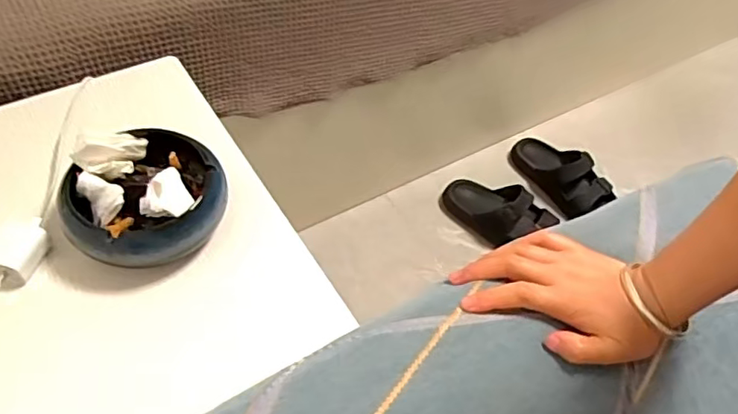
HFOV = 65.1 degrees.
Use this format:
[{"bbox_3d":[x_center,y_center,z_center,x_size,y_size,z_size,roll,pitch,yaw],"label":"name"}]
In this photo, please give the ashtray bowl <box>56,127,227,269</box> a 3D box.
[{"bbox_3d":[-0.195,-0.013,0.503,0.132,0.061,0.120,3,51,-3],"label":"ashtray bowl"}]

